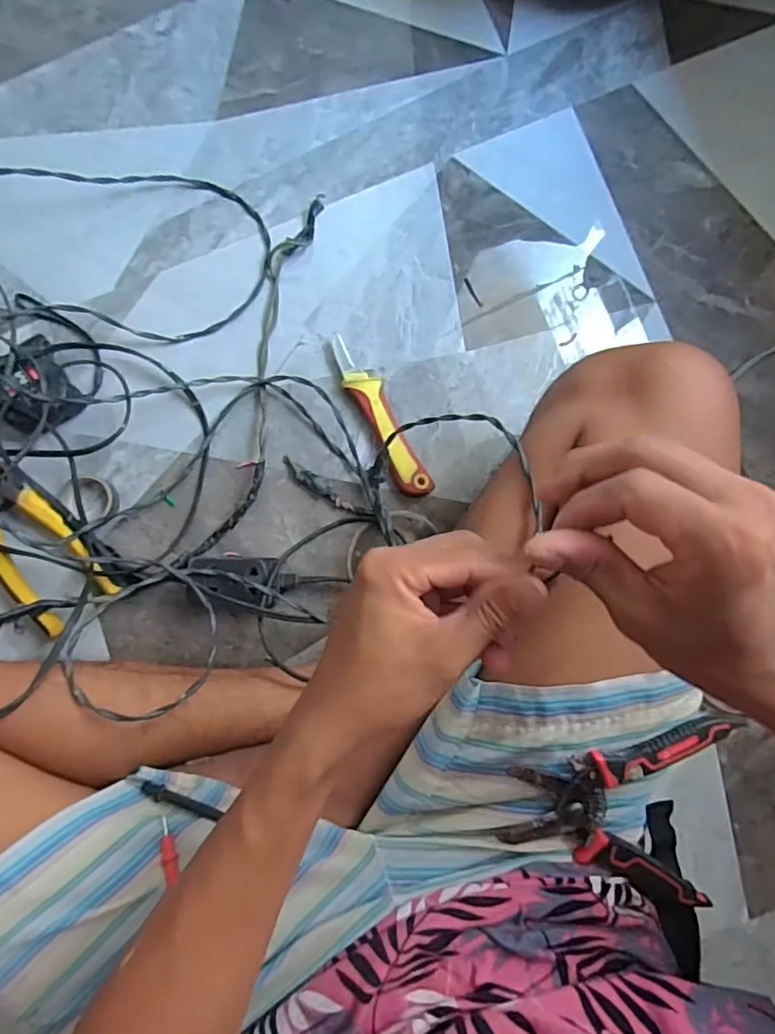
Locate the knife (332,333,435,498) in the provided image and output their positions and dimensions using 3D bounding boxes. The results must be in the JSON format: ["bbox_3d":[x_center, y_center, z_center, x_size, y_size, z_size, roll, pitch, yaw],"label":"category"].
[{"bbox_3d":[-0.008,-0.094,0.540,0.030,0.028,0.167,-27,88,-7],"label":"knife"}]

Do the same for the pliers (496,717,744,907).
[{"bbox_3d":[0.150,0.185,0.378,0.146,0.023,0.126,9,84,-5],"label":"pliers"}]

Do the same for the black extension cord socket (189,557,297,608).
[{"bbox_3d":[-0.127,0.055,0.514,0.088,0.033,0.040,4,84,-5],"label":"black extension cord socket"}]

